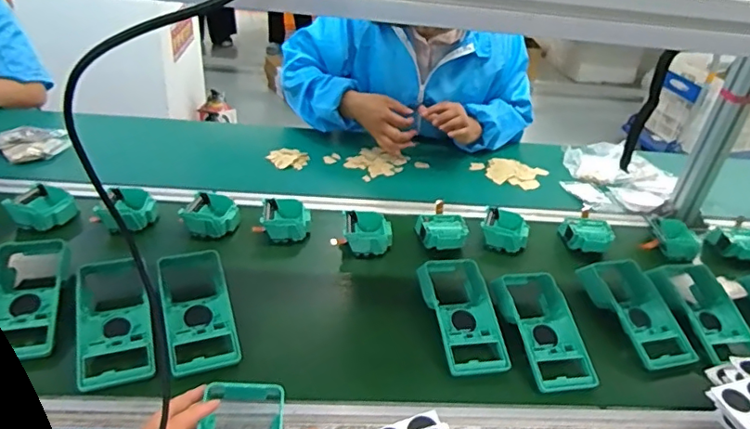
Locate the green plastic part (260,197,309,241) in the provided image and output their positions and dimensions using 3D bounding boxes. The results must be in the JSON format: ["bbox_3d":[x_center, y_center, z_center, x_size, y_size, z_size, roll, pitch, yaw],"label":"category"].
[{"bbox_3d":[-0.149,0.009,0.883,0.074,0.034,0.085,3,34,-4],"label":"green plastic part"}]

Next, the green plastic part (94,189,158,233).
[{"bbox_3d":[-0.399,-0.005,0.855,0.083,0.038,0.083,13,35,10],"label":"green plastic part"}]

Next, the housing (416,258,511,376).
[{"bbox_3d":[0.121,0.132,0.729,0.085,0.046,0.183,-3,35,-14],"label":"housing"}]

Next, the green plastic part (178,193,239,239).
[{"bbox_3d":[-0.272,0.002,0.871,0.087,0.035,0.083,-10,37,-23],"label":"green plastic part"}]

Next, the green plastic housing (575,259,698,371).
[{"bbox_3d":[0.390,0.140,0.779,0.104,0.040,0.182,-5,36,-17],"label":"green plastic housing"}]

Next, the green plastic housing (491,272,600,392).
[{"bbox_3d":[0.231,0.152,0.725,0.092,0.047,0.184,0,35,-9],"label":"green plastic housing"}]

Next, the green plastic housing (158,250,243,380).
[{"bbox_3d":[-0.229,0.119,0.681,0.080,0.037,0.186,-9,37,-22],"label":"green plastic housing"}]

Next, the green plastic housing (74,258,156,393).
[{"bbox_3d":[-0.325,0.131,0.657,0.080,0.051,0.192,-10,37,-22],"label":"green plastic housing"}]

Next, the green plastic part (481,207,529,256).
[{"bbox_3d":[0.228,0.027,0.930,0.077,0.039,0.088,12,35,9],"label":"green plastic part"}]

